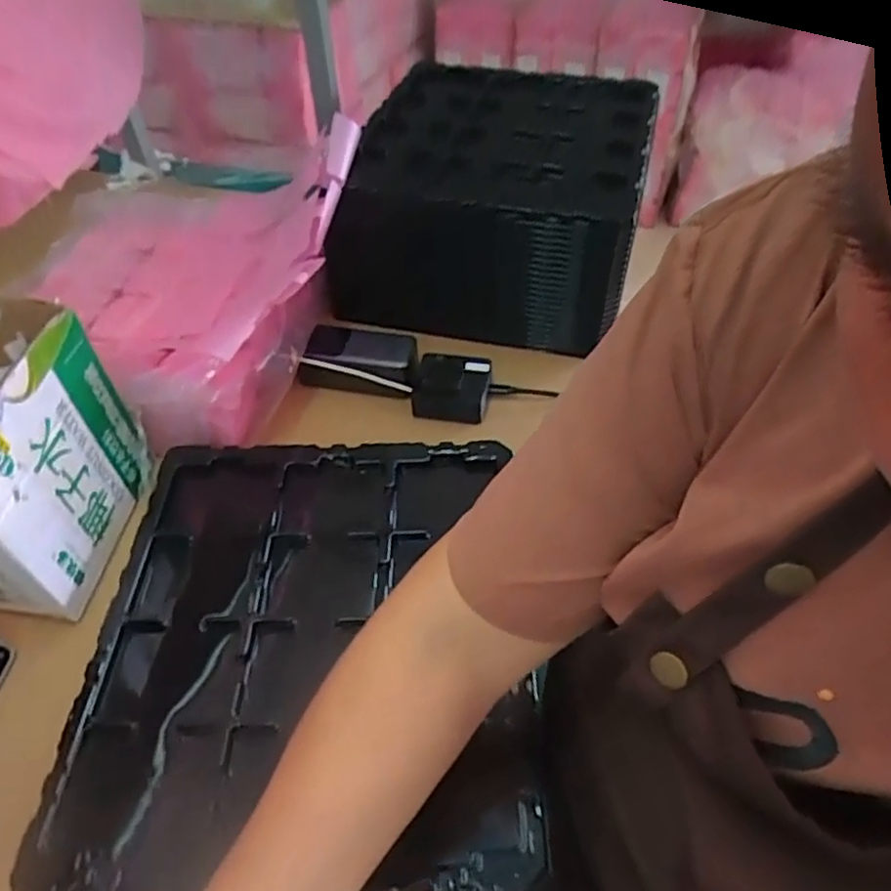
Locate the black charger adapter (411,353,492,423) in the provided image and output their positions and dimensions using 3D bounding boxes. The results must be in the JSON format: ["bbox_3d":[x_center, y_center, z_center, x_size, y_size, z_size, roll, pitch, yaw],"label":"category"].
[{"bbox_3d":[0.008,-0.067,0.751,0.077,0.041,0.079,9,49,9],"label":"black charger adapter"}]

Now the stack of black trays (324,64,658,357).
[{"bbox_3d":[0.074,-0.339,0.884,0.338,0.169,0.426,7,48,8],"label":"stack of black trays"}]

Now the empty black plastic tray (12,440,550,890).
[{"bbox_3d":[-0.110,0.159,0.567,0.333,0.065,0.375,-1,48,0],"label":"empty black plastic tray"}]

